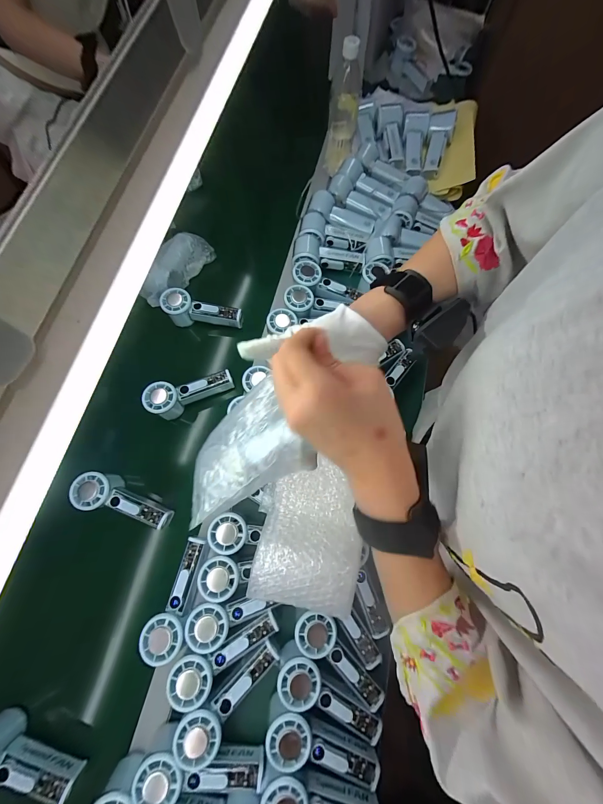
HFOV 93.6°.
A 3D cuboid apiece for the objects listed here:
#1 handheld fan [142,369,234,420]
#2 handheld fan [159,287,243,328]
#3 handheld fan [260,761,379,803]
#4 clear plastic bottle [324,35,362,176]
[{"bbox_3d":[-0.201,-0.018,0.520,0.148,0.054,0.054,-22,75,-6],"label":"handheld fan"},{"bbox_3d":[-0.198,-0.176,0.569,0.149,0.057,0.053,14,74,4],"label":"handheld fan"},{"bbox_3d":[0.025,0.500,0.356,0.155,0.043,0.064,23,75,-10],"label":"handheld fan"},{"bbox_3d":[0.088,-0.616,0.616,0.064,0.220,0.073,7,74,2],"label":"clear plastic bottle"}]

